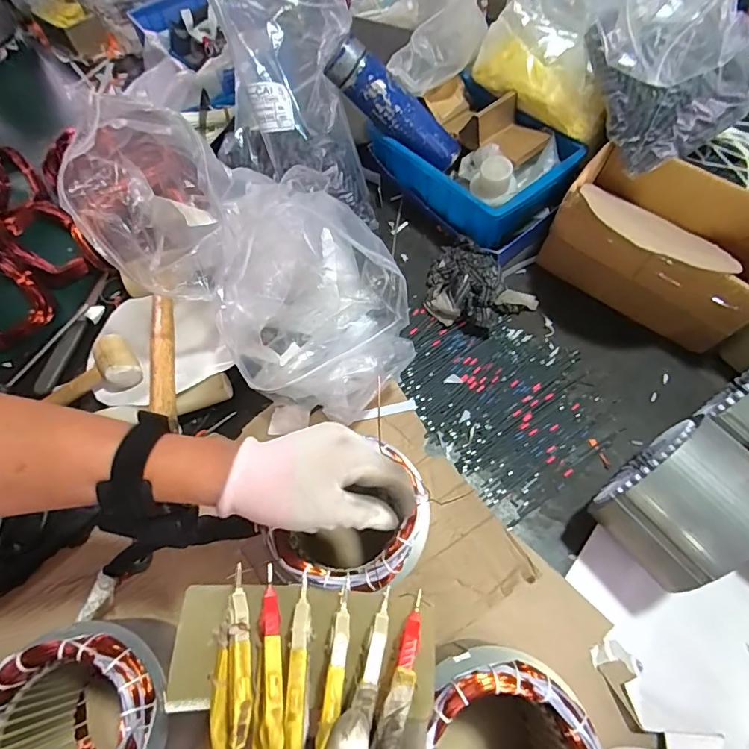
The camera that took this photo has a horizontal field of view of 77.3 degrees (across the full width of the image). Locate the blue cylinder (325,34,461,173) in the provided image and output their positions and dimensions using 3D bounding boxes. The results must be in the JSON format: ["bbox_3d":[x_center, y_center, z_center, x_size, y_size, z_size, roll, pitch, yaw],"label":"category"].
[{"bbox_3d":[0.030,-0.392,0.700,0.229,0.062,0.056,29,64,-26],"label":"blue cylinder"}]

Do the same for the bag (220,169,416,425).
[{"bbox_3d":[-0.059,-0.068,0.544,0.167,0.262,0.187,-40,70,-15],"label":"bag"}]

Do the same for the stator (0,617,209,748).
[{"bbox_3d":[-0.238,0.307,0.411,0.141,0.169,0.144,-24,66,-9],"label":"stator"}]

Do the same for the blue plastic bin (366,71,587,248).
[{"bbox_3d":[0.151,-0.333,0.723,0.202,0.091,0.262,-36,69,-14],"label":"blue plastic bin"}]

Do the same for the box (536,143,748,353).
[{"bbox_3d":[0.398,-0.179,0.654,0.272,0.137,0.154,36,71,17],"label":"box"}]

